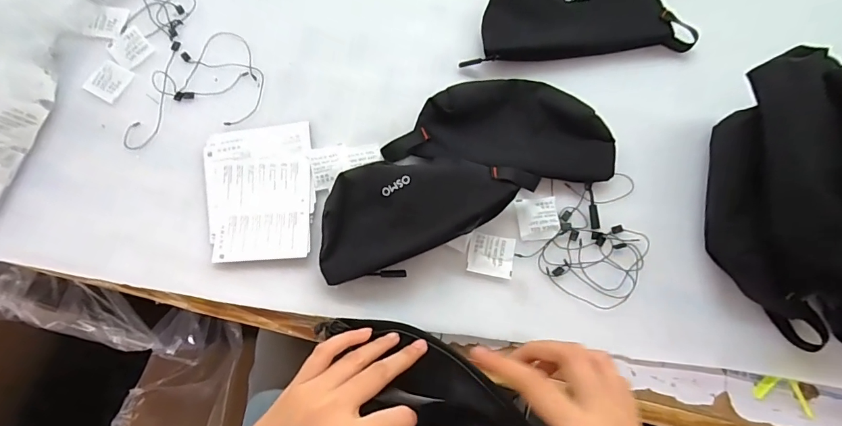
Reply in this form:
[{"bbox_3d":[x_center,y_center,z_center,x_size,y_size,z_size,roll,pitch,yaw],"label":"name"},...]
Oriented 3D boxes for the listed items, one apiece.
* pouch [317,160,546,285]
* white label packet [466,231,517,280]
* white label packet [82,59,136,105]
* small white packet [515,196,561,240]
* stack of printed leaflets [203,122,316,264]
[{"bbox_3d":[0.006,0.003,0.374,0.192,0.062,0.090,-7,75,0],"label":"pouch"},{"bbox_3d":[0.066,0.039,0.390,0.042,0.004,0.038,10,76,5],"label":"white label packet"},{"bbox_3d":[-0.339,-0.143,0.454,0.042,0.004,0.042,28,78,9],"label":"white label packet"},{"bbox_3d":[0.112,0.005,0.398,0.039,0.004,0.041,-5,75,1],"label":"small white packet"},{"bbox_3d":[-0.159,-0.022,0.413,0.105,0.011,0.140,-9,75,0],"label":"stack of printed leaflets"}]

